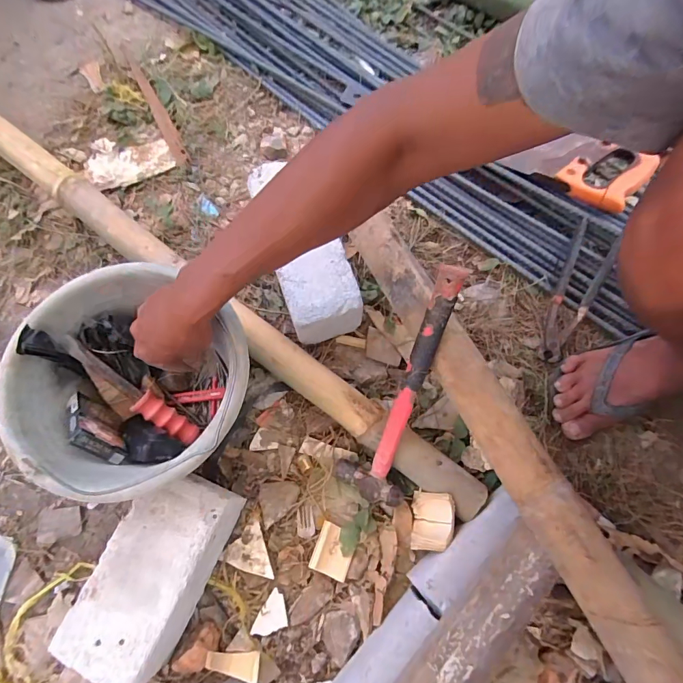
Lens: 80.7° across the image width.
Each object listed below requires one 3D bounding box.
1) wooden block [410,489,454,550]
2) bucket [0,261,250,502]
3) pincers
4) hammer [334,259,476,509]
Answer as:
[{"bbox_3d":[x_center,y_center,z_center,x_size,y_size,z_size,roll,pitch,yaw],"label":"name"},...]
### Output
[{"bbox_3d":[0.115,0.227,0.509,0.058,0.019,0.068,-9,68,34],"label":"wooden block"},{"bbox_3d":[-0.232,0.056,0.494,0.243,0.159,0.244,0,65,0],"label":"bucket"},{"bbox_3d":[0.349,-0.071,0.604,0.060,0.029,0.218,25,84,8],"label":"pincers"},{"bbox_3d":[0.078,0.058,0.490,0.083,0.033,0.309,21,108,7],"label":"hammer"}]

